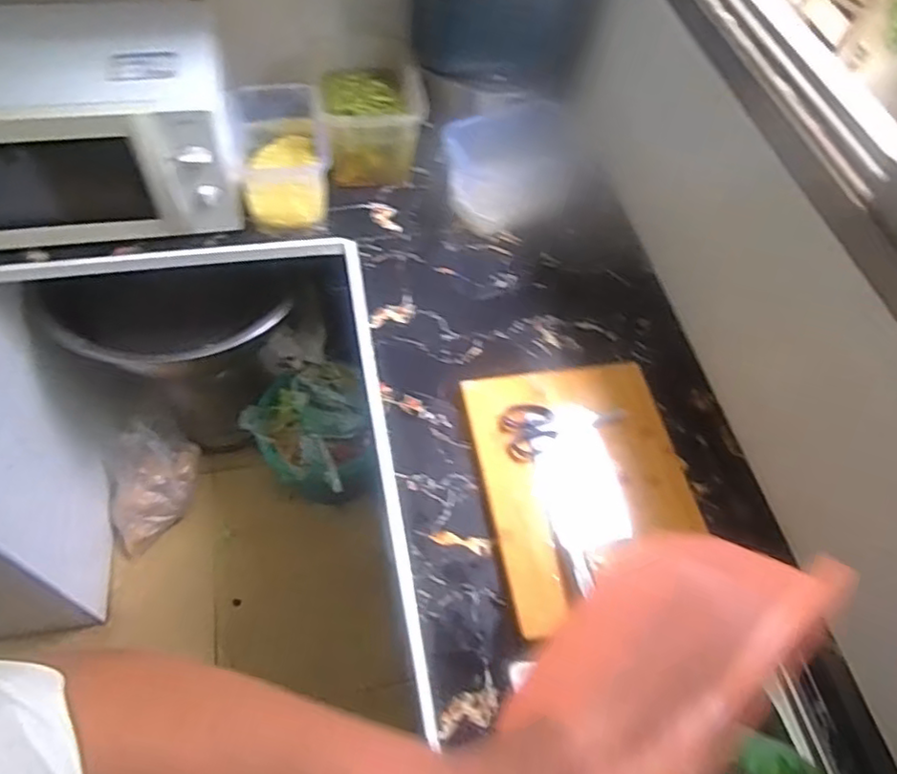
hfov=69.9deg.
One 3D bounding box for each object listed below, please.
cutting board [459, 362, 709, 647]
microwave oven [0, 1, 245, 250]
[{"bbox_3d":[0.192,0.119,0.887,0.279,0.032,0.377,-10,51,-5],"label":"cutting board"},{"bbox_3d":[-0.584,-0.435,1.047,0.428,0.272,0.317,-11,58,-12],"label":"microwave oven"}]

